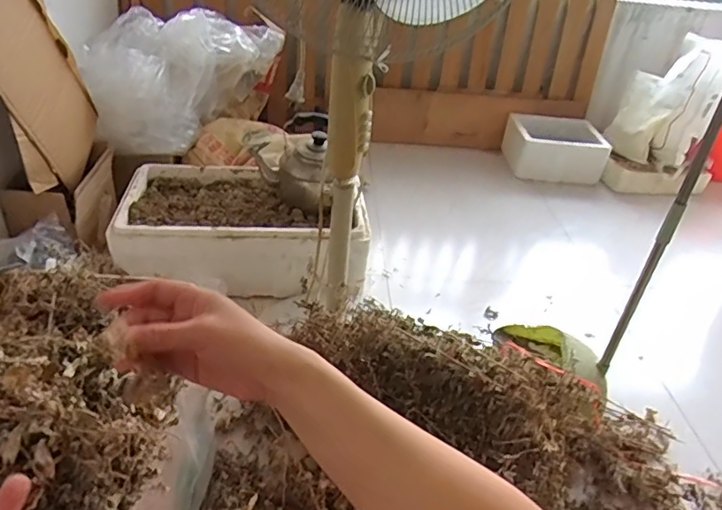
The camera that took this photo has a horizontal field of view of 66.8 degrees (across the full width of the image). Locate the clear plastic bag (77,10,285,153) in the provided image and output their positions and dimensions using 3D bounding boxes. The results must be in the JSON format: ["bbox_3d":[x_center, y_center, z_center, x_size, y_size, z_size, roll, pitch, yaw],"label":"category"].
[{"bbox_3d":[-0.506,-0.534,1.624,0.577,0.268,0.342,-19,42,-31],"label":"clear plastic bag"}]

